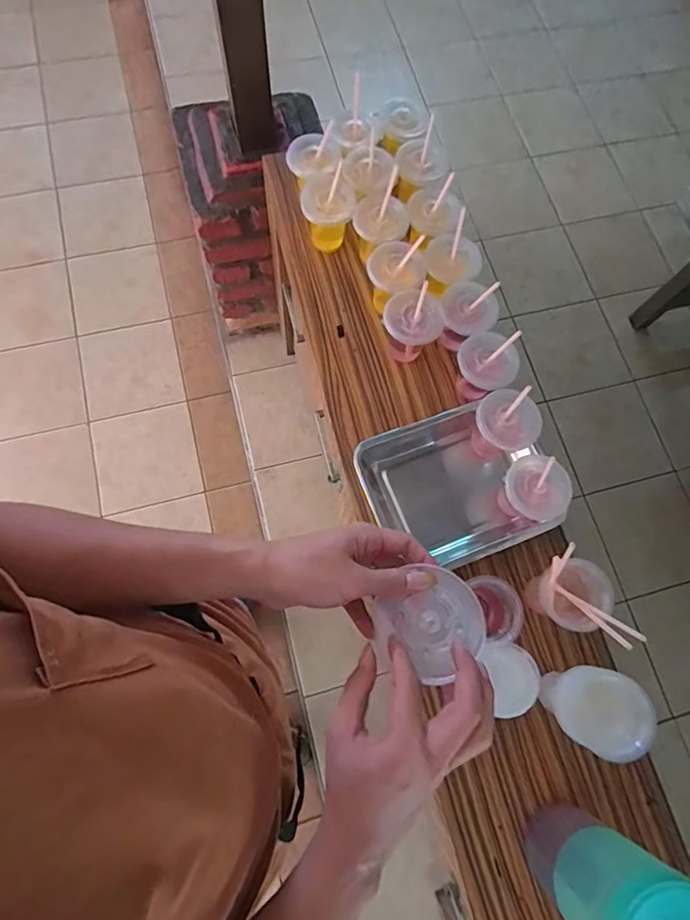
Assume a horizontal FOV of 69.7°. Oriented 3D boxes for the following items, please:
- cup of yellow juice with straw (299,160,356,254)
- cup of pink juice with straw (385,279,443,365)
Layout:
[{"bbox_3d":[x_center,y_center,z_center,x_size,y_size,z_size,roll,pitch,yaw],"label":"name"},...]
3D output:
[{"bbox_3d":[-0.029,-0.422,0.831,0.084,0.130,0.085,1,74,-3],"label":"cup of yellow juice with straw"},{"bbox_3d":[0.103,-0.211,0.777,0.083,0.123,0.077,1,74,-3],"label":"cup of pink juice with straw"}]

